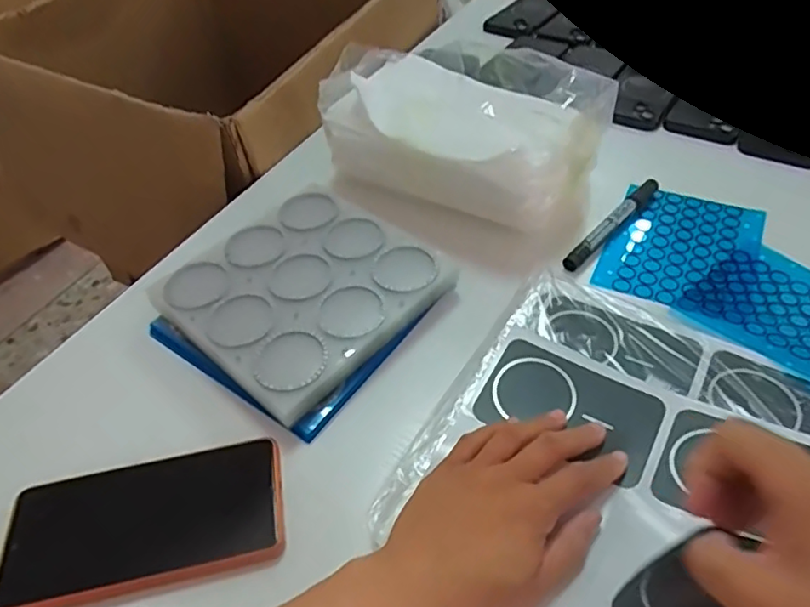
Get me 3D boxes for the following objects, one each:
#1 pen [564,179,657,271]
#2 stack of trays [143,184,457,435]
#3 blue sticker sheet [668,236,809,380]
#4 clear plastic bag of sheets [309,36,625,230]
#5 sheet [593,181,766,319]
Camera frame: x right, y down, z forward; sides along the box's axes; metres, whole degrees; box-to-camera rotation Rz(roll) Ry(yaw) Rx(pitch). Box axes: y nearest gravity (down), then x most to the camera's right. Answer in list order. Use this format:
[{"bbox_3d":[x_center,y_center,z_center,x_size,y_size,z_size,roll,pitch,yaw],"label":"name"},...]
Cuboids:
[{"bbox_3d":[0.182,-0.071,0.510,0.013,0.015,0.138,32,58,31],"label":"pen"},{"bbox_3d":[-0.081,-0.012,0.463,0.173,0.031,0.177,32,58,31],"label":"stack of trays"},{"bbox_3d":[0.290,0.010,0.427,0.119,0.013,0.144,-36,52,-24],"label":"blue sticker sheet"},{"bbox_3d":[0.043,-0.160,0.530,0.246,0.094,0.152,22,53,25],"label":"clear plastic bag of sheets"},{"bbox_3d":[0.234,-0.047,0.494,0.114,0.004,0.146,18,51,21],"label":"sheet"}]

